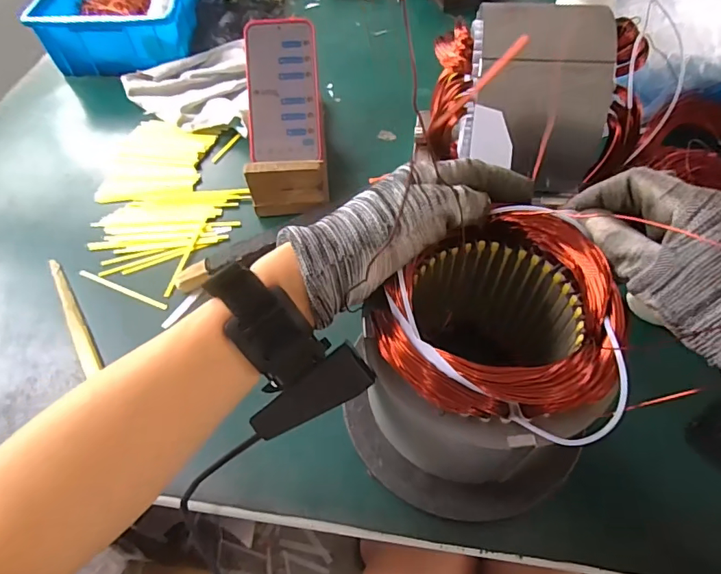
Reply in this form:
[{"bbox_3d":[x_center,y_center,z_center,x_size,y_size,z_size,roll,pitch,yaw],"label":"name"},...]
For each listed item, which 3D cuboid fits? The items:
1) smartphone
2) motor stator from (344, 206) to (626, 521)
[{"bbox_3d":[-0.089,-0.227,0.550,0.082,0.015,0.164,-2,94,-4],"label":"smartphone"},{"bbox_3d":[0.076,0.061,0.325,0.143,0.173,0.149,-2,56,3],"label":"motor stator"}]

